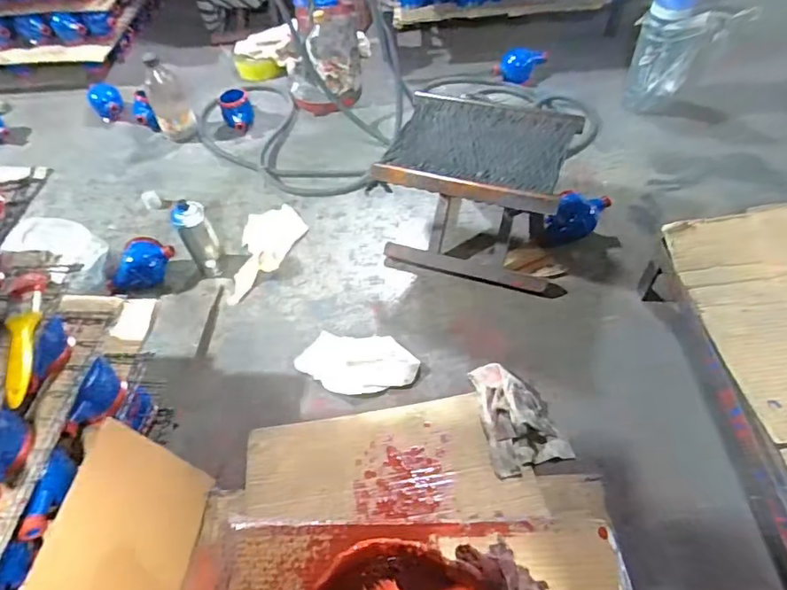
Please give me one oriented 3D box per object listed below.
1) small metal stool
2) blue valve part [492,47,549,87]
[{"bbox_3d":[0.175,-0.205,1.030,0.348,0.231,0.267,14,55,15],"label":"small metal stool"},{"bbox_3d":[0.350,-0.639,1.437,0.135,0.093,0.083,-3,53,3],"label":"blue valve part"}]

